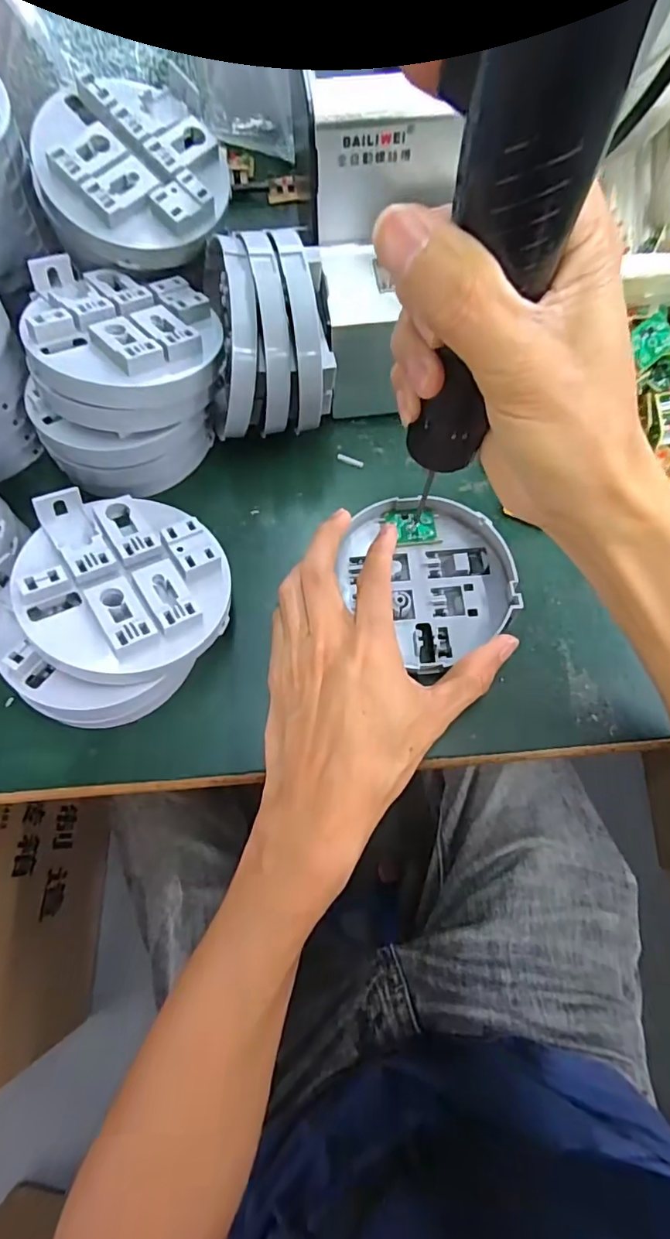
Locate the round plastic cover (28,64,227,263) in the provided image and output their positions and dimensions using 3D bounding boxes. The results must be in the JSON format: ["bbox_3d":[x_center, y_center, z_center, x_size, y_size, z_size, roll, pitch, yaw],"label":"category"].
[{"bbox_3d":[-0.117,-0.258,0.300,0.104,0.029,0.104,-17,87,-14],"label":"round plastic cover"}]

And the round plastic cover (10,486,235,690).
[{"bbox_3d":[-0.106,-0.020,0.267,0.097,0.020,0.098,4,68,-11],"label":"round plastic cover"}]

